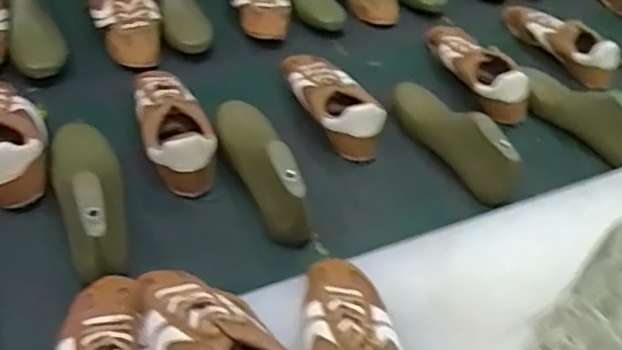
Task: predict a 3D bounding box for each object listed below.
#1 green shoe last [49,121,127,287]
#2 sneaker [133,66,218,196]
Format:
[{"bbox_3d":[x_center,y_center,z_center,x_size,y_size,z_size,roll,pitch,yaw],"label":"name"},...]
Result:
[{"bbox_3d":[-0.281,0.014,0.820,0.071,0.104,0.225,-13,48,-20],"label":"green shoe last"},{"bbox_3d":[-0.198,-0.075,0.935,0.089,0.073,0.219,-11,47,-18],"label":"sneaker"}]

